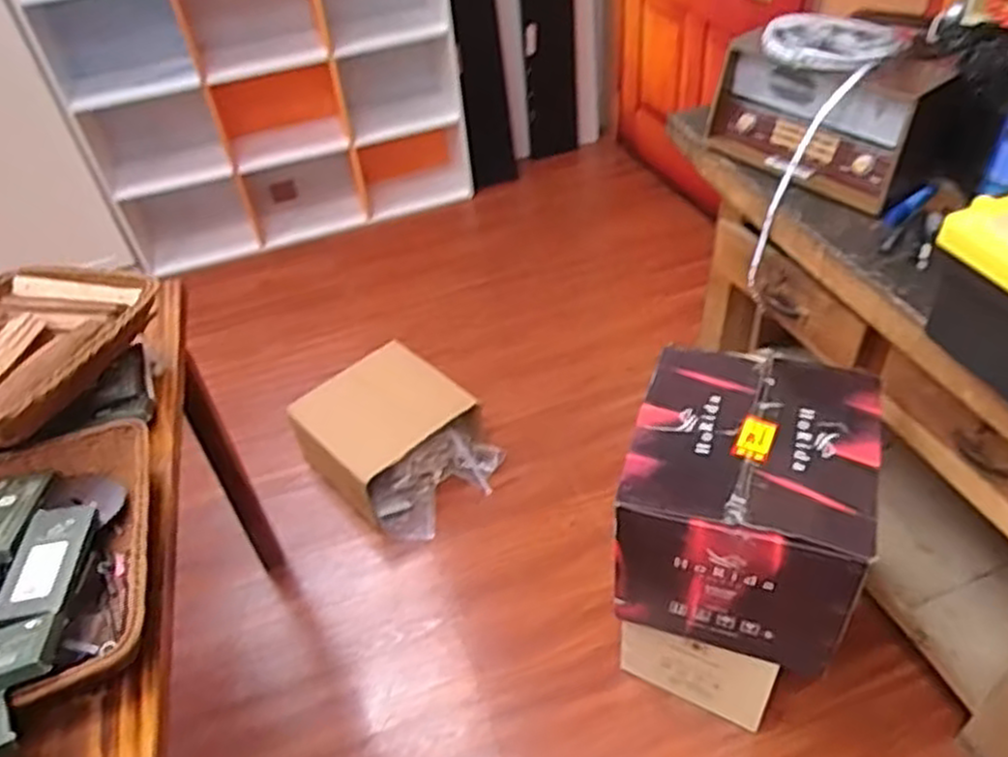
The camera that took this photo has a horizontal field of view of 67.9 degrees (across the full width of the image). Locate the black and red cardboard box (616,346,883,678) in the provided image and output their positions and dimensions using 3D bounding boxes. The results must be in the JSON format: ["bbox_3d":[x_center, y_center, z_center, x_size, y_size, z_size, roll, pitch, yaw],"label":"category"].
[{"bbox_3d":[0.382,0.186,1.208,0.338,0.294,0.372,10,45,18],"label":"black and red cardboard box"}]

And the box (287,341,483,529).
[{"bbox_3d":[-0.300,0.108,1.856,0.333,0.216,0.360,31,54,31],"label":"box"}]

